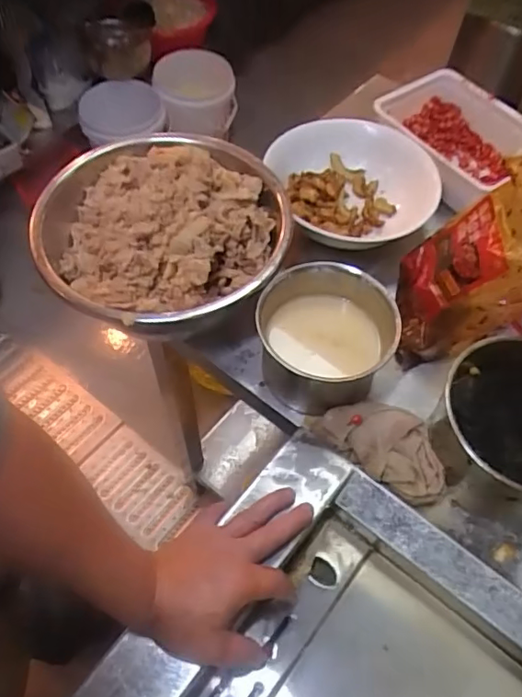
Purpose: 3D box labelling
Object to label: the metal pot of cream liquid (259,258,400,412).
[{"bbox_3d":[0.062,-0.014,0.560,0.129,0.109,0.133,1,58,-1],"label":"metal pot of cream liquid"}]

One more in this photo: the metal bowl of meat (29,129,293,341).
[{"bbox_3d":[-0.099,-0.127,0.581,0.247,0.078,0.236,1,58,-1],"label":"metal bowl of meat"}]

